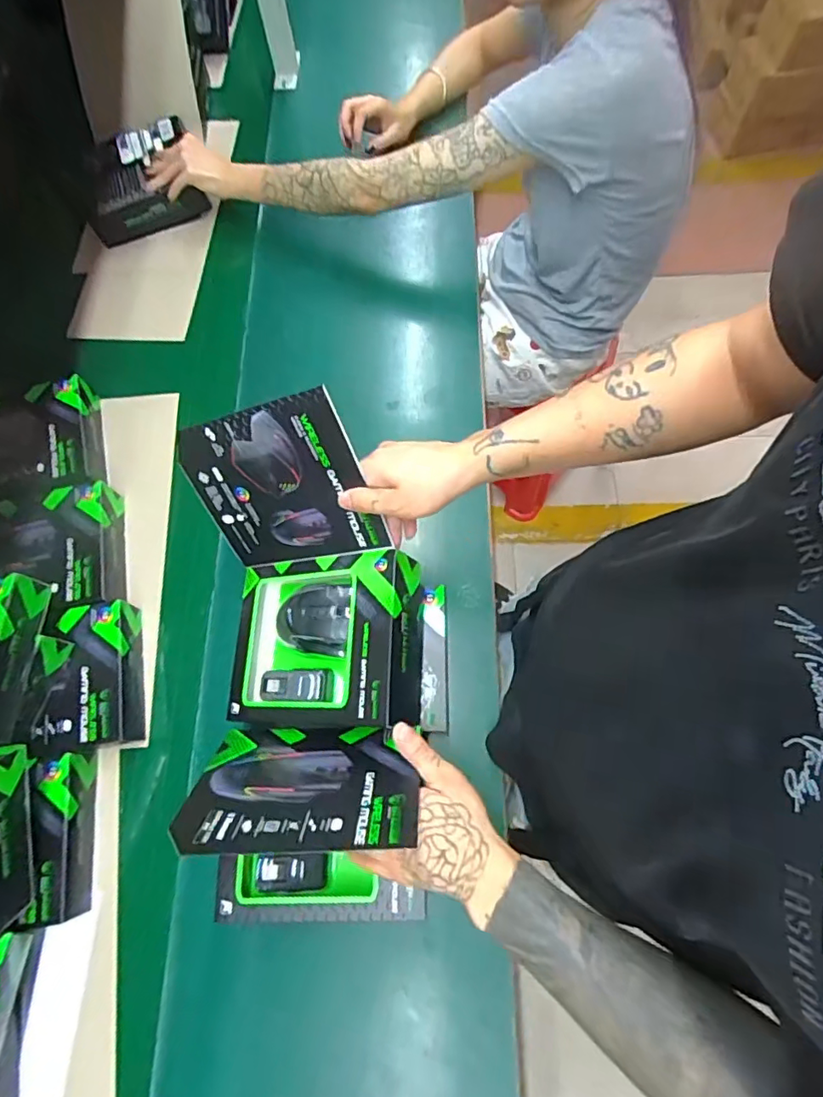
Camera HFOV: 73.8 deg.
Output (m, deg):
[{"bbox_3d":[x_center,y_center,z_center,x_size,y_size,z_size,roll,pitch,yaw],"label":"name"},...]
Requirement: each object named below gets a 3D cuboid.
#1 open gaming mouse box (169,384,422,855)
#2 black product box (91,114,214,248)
[{"bbox_3d":[-0.092,0.061,0.488,0.186,0.163,0.339,-9,75,-2],"label":"open gaming mouse box"},{"bbox_3d":[-0.428,-0.581,0.866,0.172,0.060,0.156,-21,71,-6],"label":"black product box"}]

